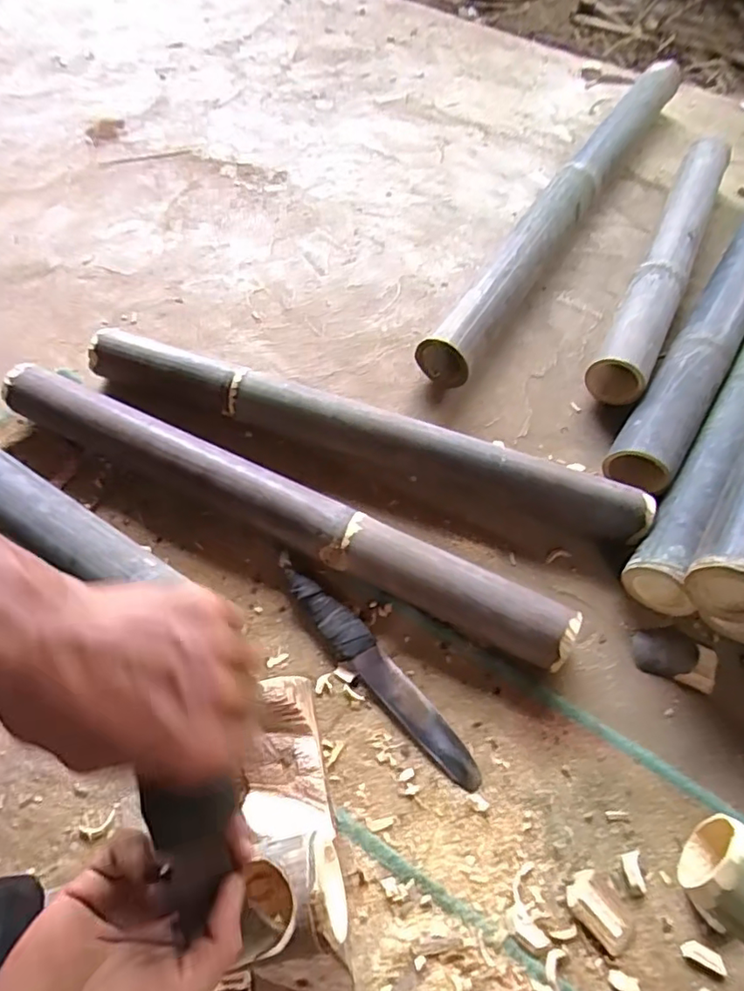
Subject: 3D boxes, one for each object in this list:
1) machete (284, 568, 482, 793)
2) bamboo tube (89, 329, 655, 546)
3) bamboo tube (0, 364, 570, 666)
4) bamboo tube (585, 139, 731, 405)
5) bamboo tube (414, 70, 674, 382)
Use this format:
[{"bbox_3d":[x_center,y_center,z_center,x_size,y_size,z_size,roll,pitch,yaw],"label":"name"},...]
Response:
[{"bbox_3d":[0.006,0.172,0.554,0.037,0.018,0.261,-37,69,-21],"label":"machete"},{"bbox_3d":[-0.021,-0.072,0.668,0.666,0.070,0.061,19,61,7],"label":"bamboo tube"},{"bbox_3d":[-0.103,0.014,0.611,0.650,0.066,0.057,24,62,11],"label":"bamboo tube"},{"bbox_3d":[0.434,-0.353,0.846,0.073,0.082,0.569,26,62,11],"label":"bamboo tube"},{"bbox_3d":[0.316,-0.473,0.899,0.063,0.065,0.854,31,63,13],"label":"bamboo tube"}]

